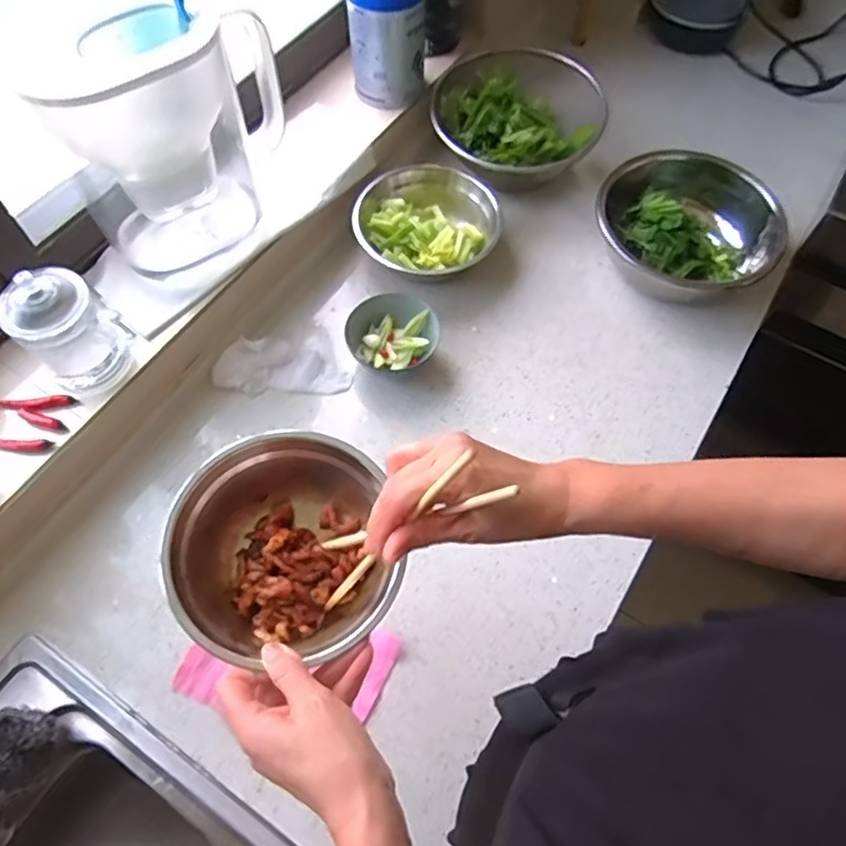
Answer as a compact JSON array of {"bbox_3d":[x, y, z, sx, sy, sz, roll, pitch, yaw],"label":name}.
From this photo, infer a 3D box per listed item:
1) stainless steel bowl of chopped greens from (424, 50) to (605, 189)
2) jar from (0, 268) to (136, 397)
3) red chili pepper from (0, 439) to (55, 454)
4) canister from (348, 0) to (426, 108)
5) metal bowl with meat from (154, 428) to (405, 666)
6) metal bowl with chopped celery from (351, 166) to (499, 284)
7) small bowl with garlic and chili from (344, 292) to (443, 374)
[{"bbox_3d":[0.140,-0.440,0.959,0.249,0.097,0.241,0,62,-1],"label":"stainless steel bowl of chopped greens"},{"bbox_3d":[-0.365,-0.109,0.651,0.088,0.133,0.101,-36,69,-18],"label":"jar"},{"bbox_3d":[-0.423,0.021,0.655,0.095,0.015,0.016,6,63,2],"label":"red chili pepper"},{"bbox_3d":[-0.047,-0.532,0.868,0.099,0.164,0.116,-1,63,-2],"label":"canister"},{"bbox_3d":[-0.103,0.092,0.474,0.152,0.072,0.153,0,62,-1],"label":"metal bowl with meat"},{"bbox_3d":[0.005,-0.268,0.872,0.194,0.073,0.155,-15,64,-8],"label":"metal bowl with chopped celery"},{"bbox_3d":[-0.038,-0.108,0.800,0.111,0.045,0.098,6,63,2],"label":"small bowl with garlic and chili"}]

